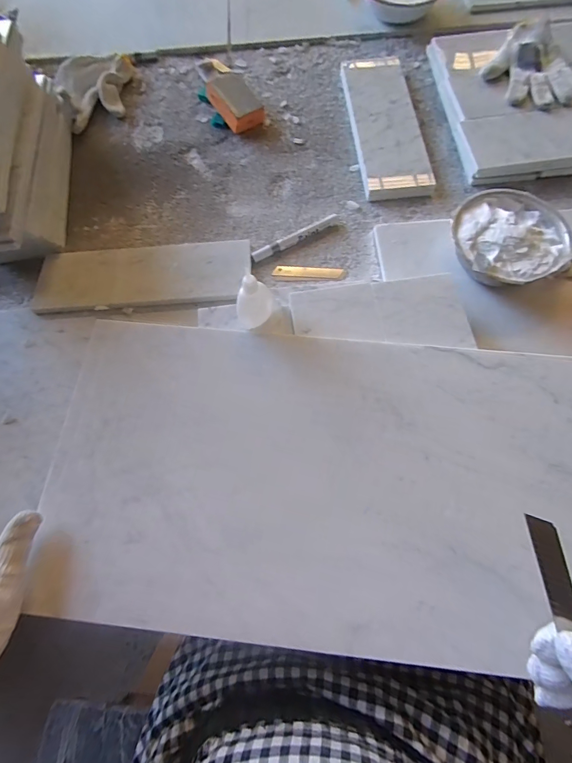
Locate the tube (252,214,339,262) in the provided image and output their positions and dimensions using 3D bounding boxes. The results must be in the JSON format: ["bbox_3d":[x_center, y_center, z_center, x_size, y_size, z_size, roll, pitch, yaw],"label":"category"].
[{"bbox_3d":[0.015,-0.214,0.556,0.145,0.015,0.018,-29,73,-10],"label":"tube"}]

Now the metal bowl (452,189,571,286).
[{"bbox_3d":[0.289,-0.182,0.496,0.144,0.059,0.138,0,70,0],"label":"metal bowl"}]

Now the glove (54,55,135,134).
[{"bbox_3d":[-0.329,-0.522,0.664,0.135,0.052,0.126,-19,71,-7],"label":"glove"}]

